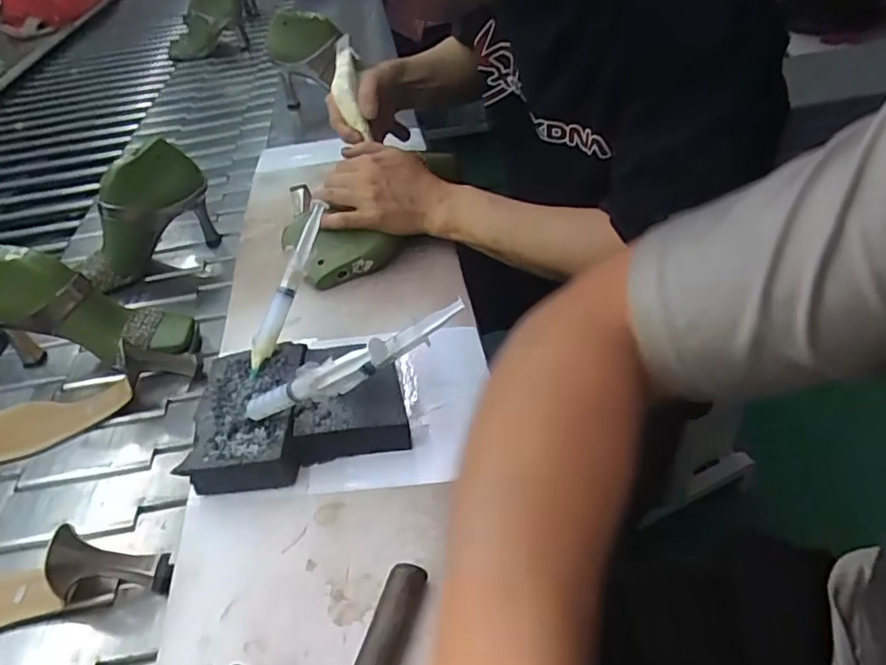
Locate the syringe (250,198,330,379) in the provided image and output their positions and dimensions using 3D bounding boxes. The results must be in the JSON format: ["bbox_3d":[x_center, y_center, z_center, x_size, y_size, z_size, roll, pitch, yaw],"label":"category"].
[{"bbox_3d":[-0.134,-0.039,0.522,0.016,0.020,0.159,14,77,23],"label":"syringe"}]

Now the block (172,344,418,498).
[{"bbox_3d":[-0.114,0.062,0.490,0.172,0.041,0.131,-8,40,0],"label":"block"}]

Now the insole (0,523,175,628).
[{"bbox_3d":[-0.337,0.193,0.448,0.245,0.060,0.067,-17,41,-10],"label":"insole"}]

